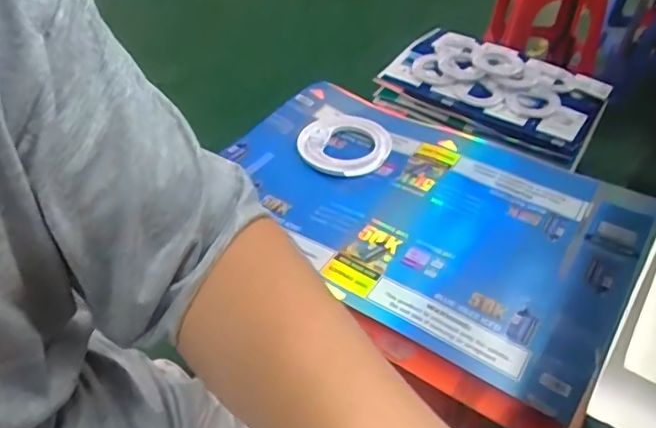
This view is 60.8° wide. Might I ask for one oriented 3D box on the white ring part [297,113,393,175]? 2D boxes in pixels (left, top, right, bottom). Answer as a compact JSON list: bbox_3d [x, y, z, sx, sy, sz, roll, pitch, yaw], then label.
[{"bbox_3d":[0.025,-0.108,0.831,0.136,0.024,0.140,1,43,-1],"label":"white ring part"}]

